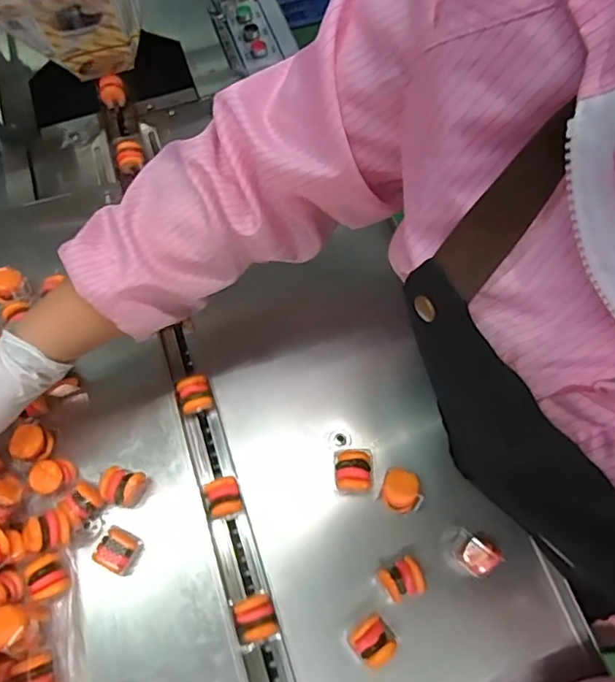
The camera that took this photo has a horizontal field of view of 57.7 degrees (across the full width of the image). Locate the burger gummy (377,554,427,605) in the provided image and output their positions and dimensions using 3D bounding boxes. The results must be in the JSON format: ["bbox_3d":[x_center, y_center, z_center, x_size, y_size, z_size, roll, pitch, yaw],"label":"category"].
[{"bbox_3d":[0.076,0.193,0.453,0.034,0.031,0.028,-18,69,-6],"label":"burger gummy"}]

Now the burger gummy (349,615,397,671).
[{"bbox_3d":[0.051,0.235,0.439,0.031,0.031,0.033,-37,72,-13],"label":"burger gummy"}]

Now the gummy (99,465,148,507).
[{"bbox_3d":[-0.159,0.127,0.485,0.032,0.033,0.030,14,69,6],"label":"gummy"}]

